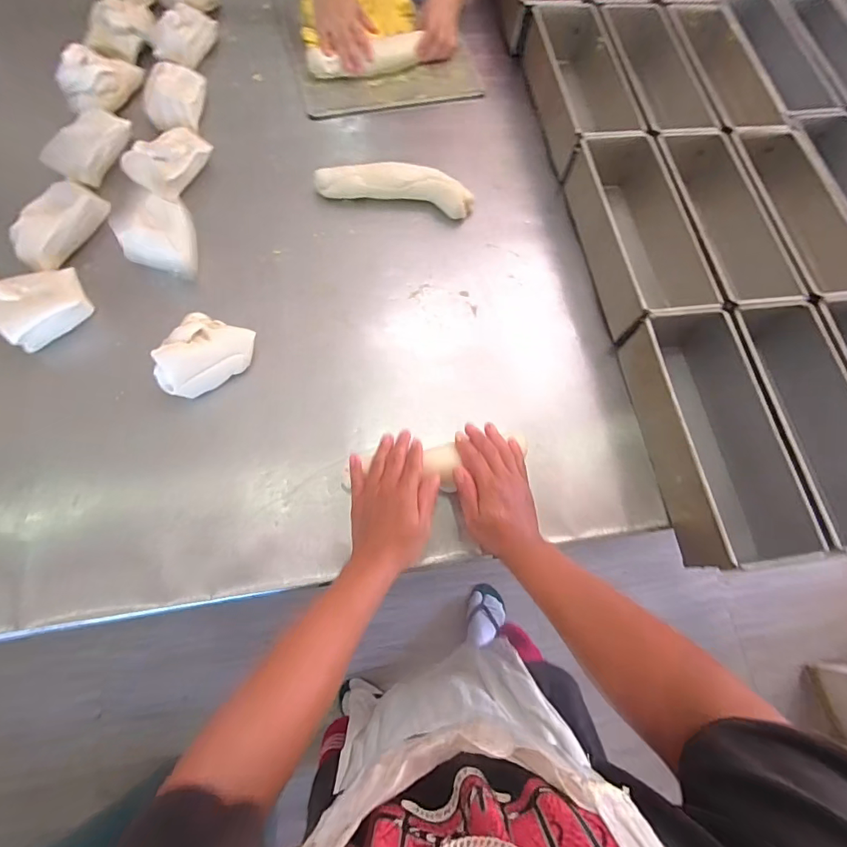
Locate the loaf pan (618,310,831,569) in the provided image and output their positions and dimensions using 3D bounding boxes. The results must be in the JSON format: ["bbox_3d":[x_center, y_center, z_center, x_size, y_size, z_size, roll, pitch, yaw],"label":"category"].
[{"bbox_3d":[0.359,0.012,0.565,0.124,0.106,0.328,-6,71,-7],"label":"loaf pan"}]

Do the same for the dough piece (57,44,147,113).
[{"bbox_3d":[-0.521,-0.562,0.697,0.051,0.068,0.132,26,70,5],"label":"dough piece"}]

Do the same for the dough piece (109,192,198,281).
[{"bbox_3d":[-0.376,-0.265,0.612,0.091,0.063,0.088,5,71,-3],"label":"dough piece"}]

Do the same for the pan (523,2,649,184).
[{"bbox_3d":[0.269,-0.580,0.767,0.131,0.105,0.341,-5,71,-7],"label":"pan"}]

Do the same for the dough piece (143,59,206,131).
[{"bbox_3d":[-0.406,-0.525,0.702,0.087,0.052,0.127,1,70,-4],"label":"dough piece"}]

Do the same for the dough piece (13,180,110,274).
[{"bbox_3d":[-0.525,-0.281,0.614,0.076,0.041,0.139,20,71,3],"label":"dough piece"}]

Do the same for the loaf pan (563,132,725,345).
[{"bbox_3d":[0.315,-0.293,0.674,0.123,0.108,0.355,-6,71,-7],"label":"loaf pan"}]

